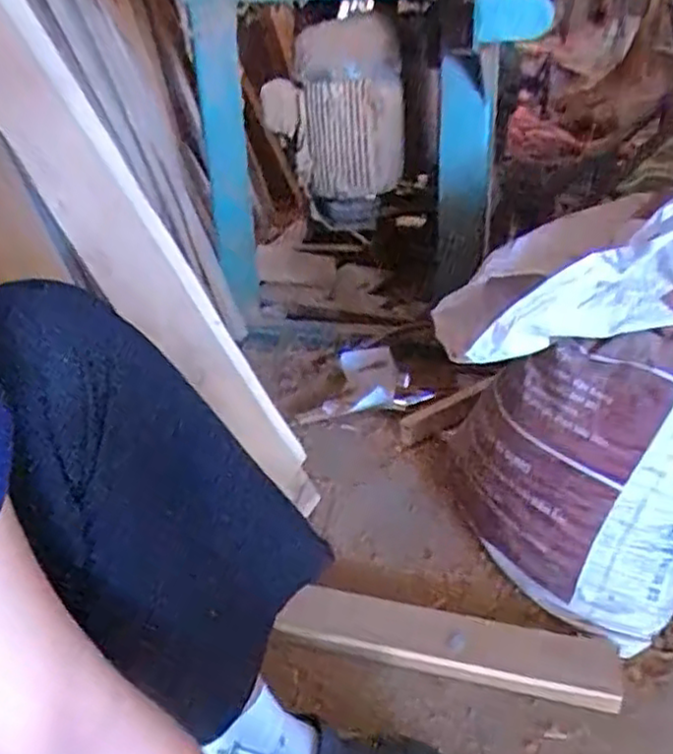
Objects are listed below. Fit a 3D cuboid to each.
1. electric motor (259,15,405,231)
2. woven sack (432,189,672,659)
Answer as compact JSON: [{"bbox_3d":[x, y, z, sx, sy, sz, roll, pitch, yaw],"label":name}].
[{"bbox_3d":[-0.005,-0.511,1.442,0.277,0.360,0.267,-3,27,-1],"label":"electric motor"},{"bbox_3d":[0.313,0.016,0.885,0.297,0.436,0.396,-20,32,-30],"label":"woven sack"}]

